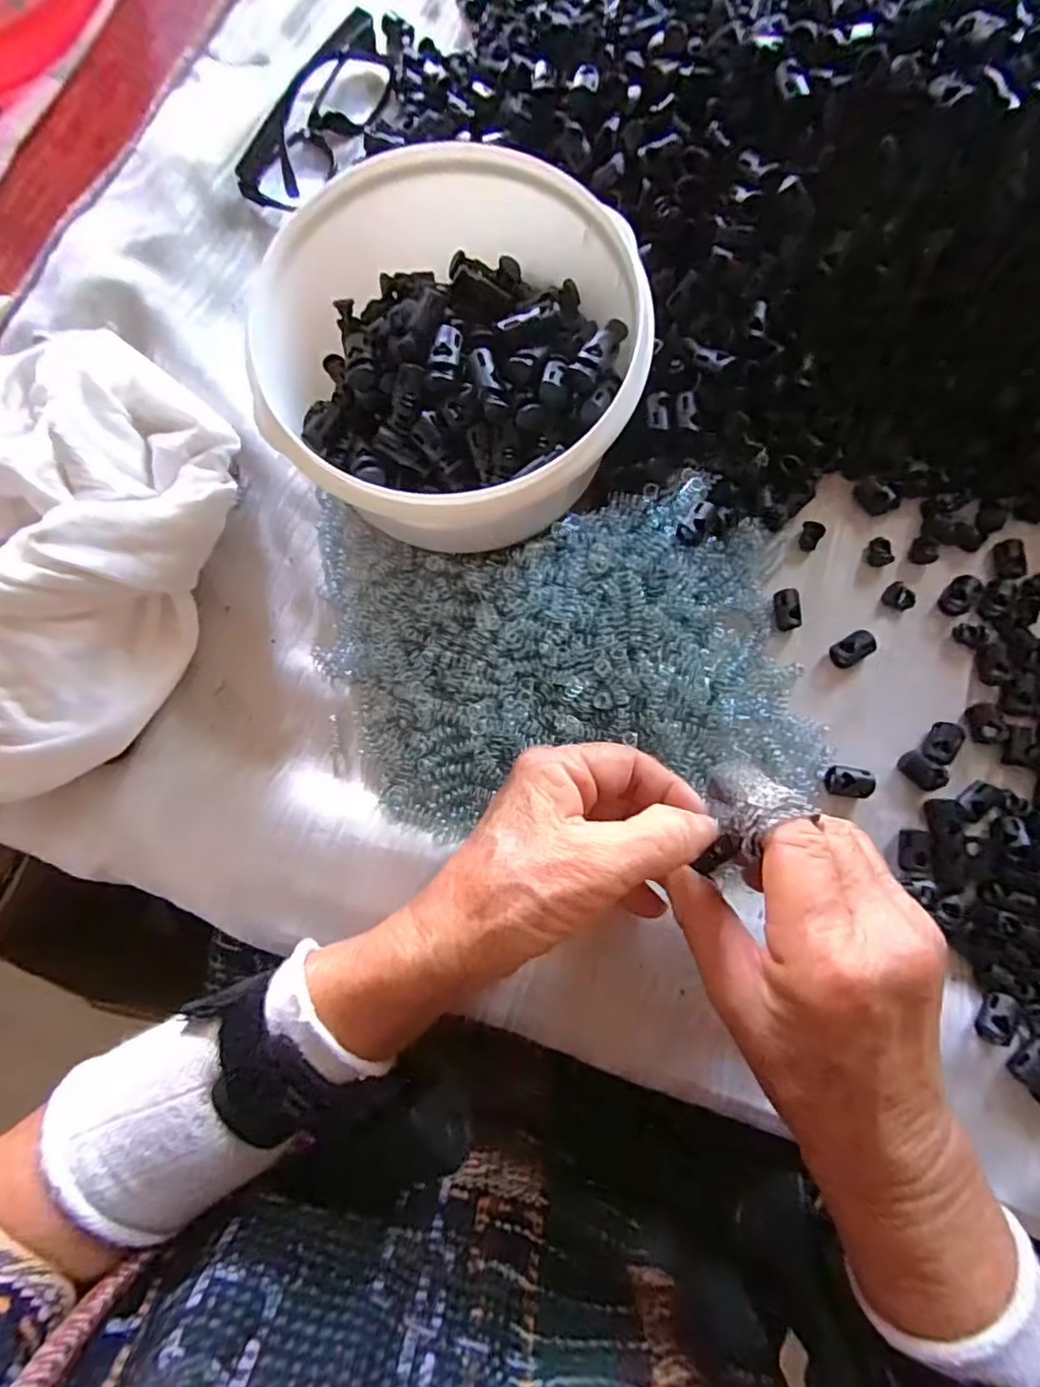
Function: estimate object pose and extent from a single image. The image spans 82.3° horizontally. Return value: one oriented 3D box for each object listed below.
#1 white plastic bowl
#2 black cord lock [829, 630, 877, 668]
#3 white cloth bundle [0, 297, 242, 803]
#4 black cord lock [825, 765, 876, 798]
[{"bbox_3d":[-0.033,-0.145,0.273,0.162,0.087,0.156,1,77,-3],"label":"white plastic bowl"},{"bbox_3d":[0.166,-0.022,0.298,0.020,0.011,0.013,-30,81,-9],"label":"black cord lock"},{"bbox_3d":[-0.215,-0.060,0.266,0.140,0.063,0.216,15,77,1],"label":"white cloth bundle"},{"bbox_3d":[0.159,0.042,0.287,0.020,0.009,0.014,9,77,-1],"label":"black cord lock"}]

